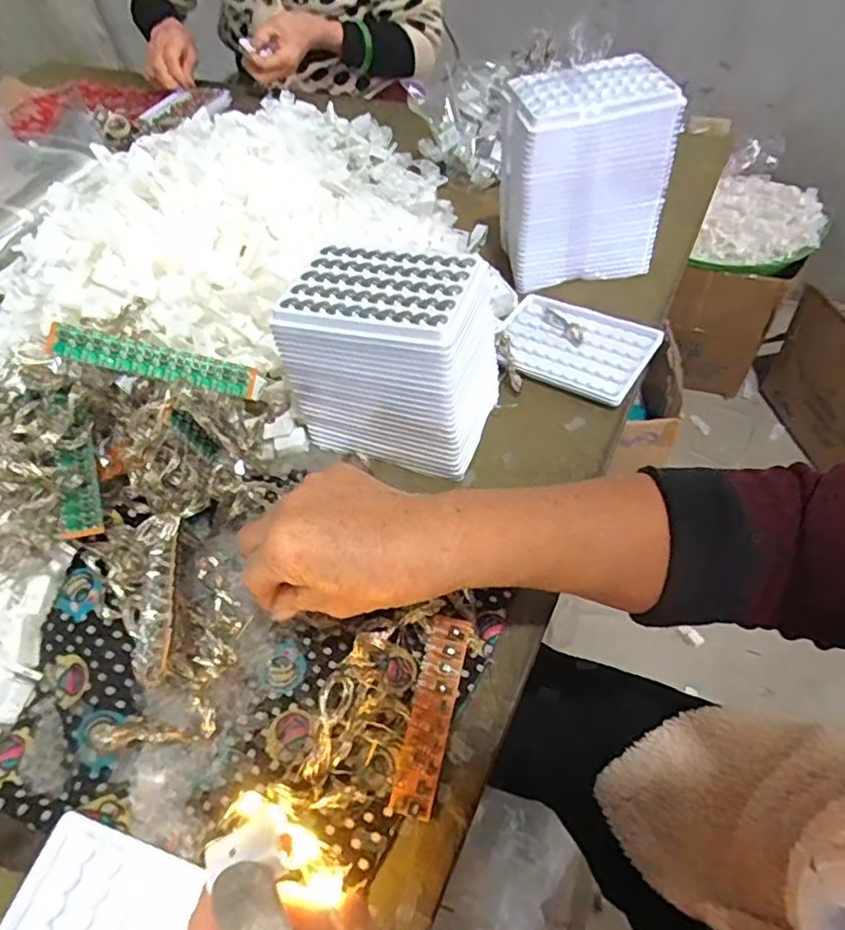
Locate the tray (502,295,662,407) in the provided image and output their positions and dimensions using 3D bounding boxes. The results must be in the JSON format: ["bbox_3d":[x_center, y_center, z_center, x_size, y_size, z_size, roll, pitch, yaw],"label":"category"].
[{"bbox_3d":[0.127,-0.103,0.532,0.129,0.016,0.090,24,57,24],"label":"tray"}]

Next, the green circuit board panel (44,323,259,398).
[{"bbox_3d":[-0.176,-0.069,0.408,0.128,0.020,0.006,12,8,-16],"label":"green circuit board panel"}]

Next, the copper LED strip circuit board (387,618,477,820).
[{"bbox_3d":[0.005,0.134,0.337,0.023,0.016,0.101,11,65,11],"label":"copper LED strip circuit board"}]

